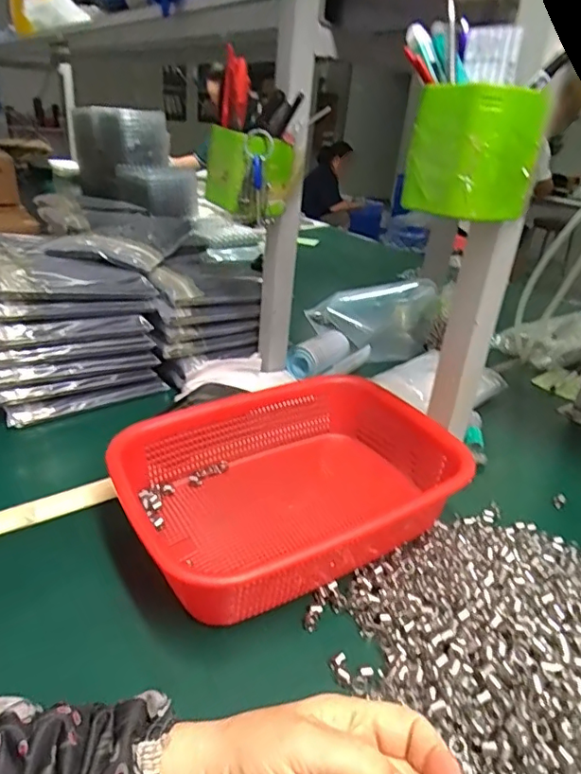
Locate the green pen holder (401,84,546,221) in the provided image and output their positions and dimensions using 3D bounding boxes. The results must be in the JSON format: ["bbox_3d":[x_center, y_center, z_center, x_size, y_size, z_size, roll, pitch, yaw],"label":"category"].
[{"bbox_3d":[0.129,-0.165,0.376,0.059,0.081,0.069,-17,35,-36],"label":"green pen holder"}]

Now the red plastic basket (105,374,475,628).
[{"bbox_3d":[0.004,0.087,0.477,0.282,0.085,0.210,-12,32,-30],"label":"red plastic basket"}]

